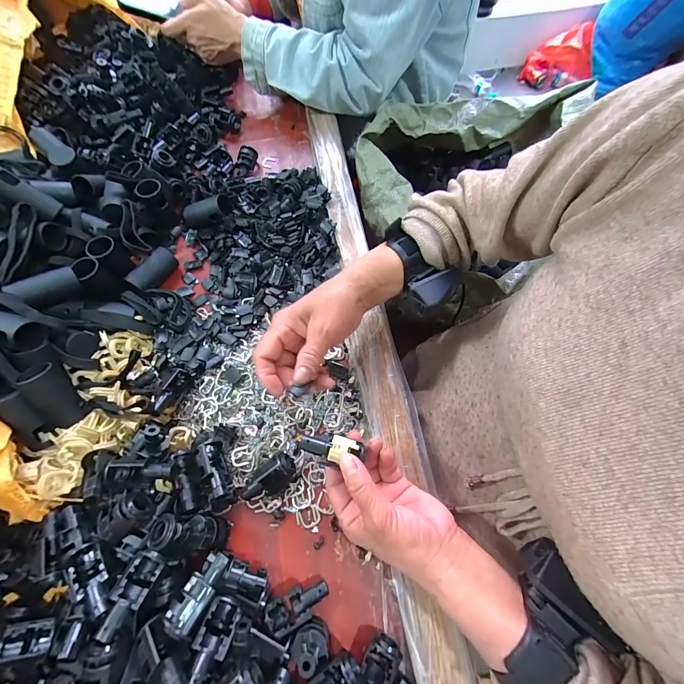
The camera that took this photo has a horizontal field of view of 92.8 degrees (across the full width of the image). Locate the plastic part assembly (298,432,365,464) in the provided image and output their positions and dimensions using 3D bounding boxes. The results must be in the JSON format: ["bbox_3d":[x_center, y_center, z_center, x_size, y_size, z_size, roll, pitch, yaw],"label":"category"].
[{"bbox_3d":[-0.010,0.085,0.265,0.050,0.015,0.021,2,66,13],"label":"plastic part assembly"}]

